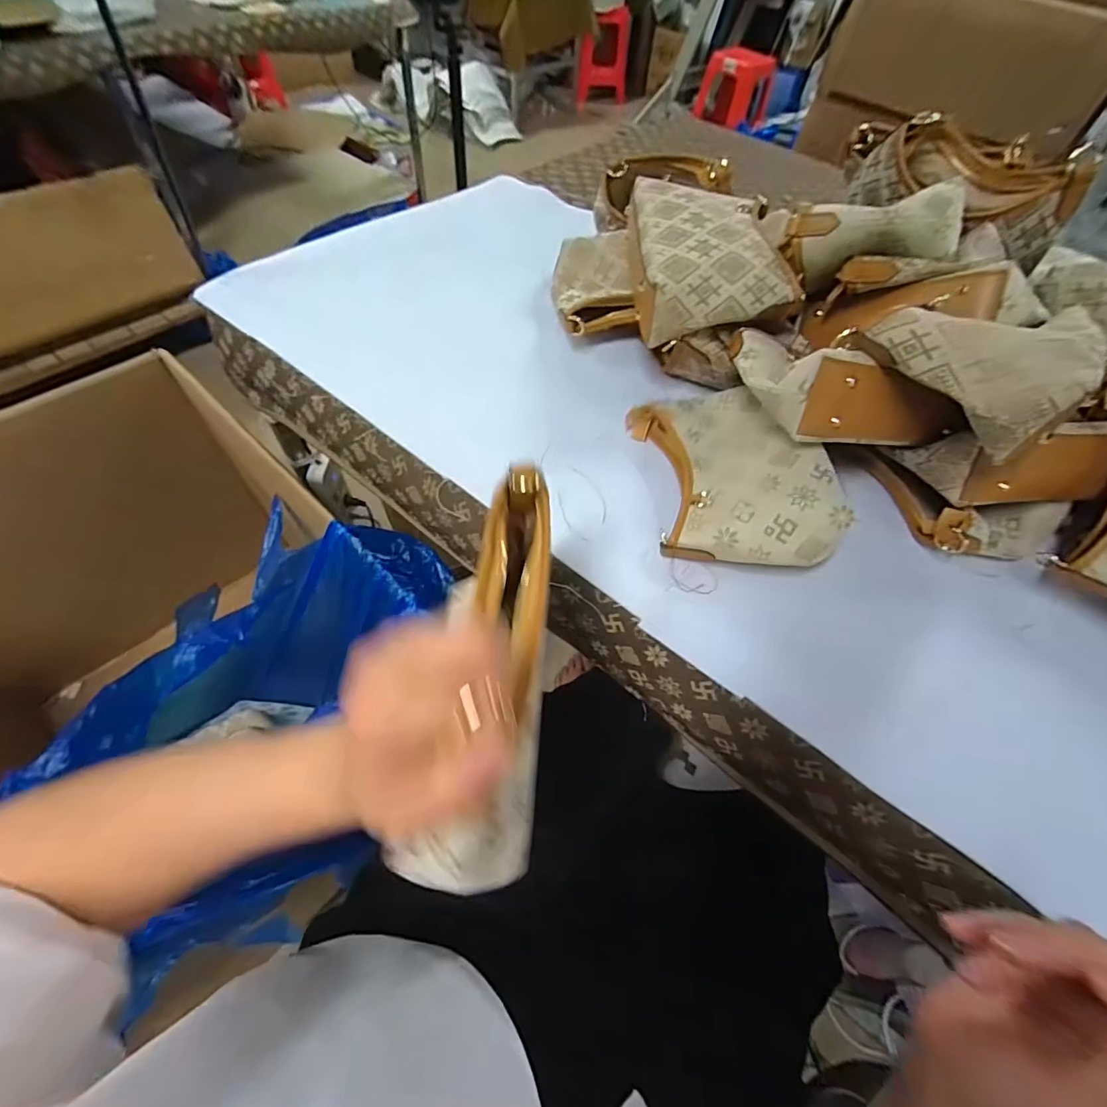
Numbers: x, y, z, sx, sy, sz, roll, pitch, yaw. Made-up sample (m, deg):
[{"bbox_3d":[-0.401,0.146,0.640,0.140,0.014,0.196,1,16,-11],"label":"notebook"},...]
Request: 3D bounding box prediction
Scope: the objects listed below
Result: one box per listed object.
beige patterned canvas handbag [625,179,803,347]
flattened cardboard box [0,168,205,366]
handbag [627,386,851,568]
[{"bbox_3d":[0.158,-0.322,0.539,0.164,0.076,0.197,-3,58,-7],"label":"beige patterned canvas handbag"},{"bbox_3d":[-1.344,-0.665,1.215,0.065,0.323,0.826,33,58,28],"label":"flattened cardboard box"},{"bbox_3d":[0.170,-0.085,0.482,0.153,0.034,0.219,-14,51,9],"label":"handbag"}]

